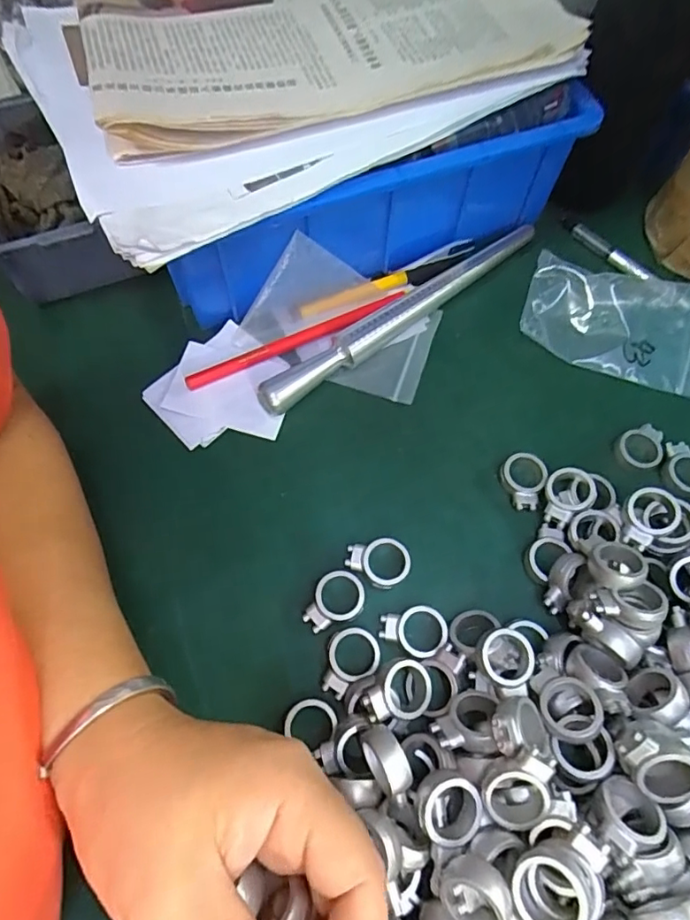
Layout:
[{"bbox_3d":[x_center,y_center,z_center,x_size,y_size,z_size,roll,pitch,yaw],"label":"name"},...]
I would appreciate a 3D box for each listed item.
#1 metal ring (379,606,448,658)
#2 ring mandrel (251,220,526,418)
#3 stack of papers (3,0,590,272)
[{"bbox_3d":[0.035,0.087,0.268,0.034,0.008,0.024,4,64,1],"label":"metal ring"},{"bbox_3d":[0.041,-0.100,0.352,0.230,0.022,0.017,-37,70,-17],"label":"ring mandrel"},{"bbox_3d":[-0.042,-0.275,0.344,0.306,0.036,0.291,-27,66,-10],"label":"stack of papers"}]

